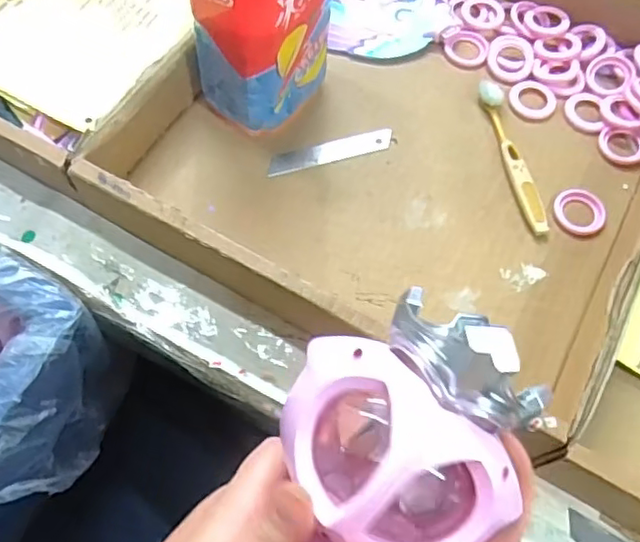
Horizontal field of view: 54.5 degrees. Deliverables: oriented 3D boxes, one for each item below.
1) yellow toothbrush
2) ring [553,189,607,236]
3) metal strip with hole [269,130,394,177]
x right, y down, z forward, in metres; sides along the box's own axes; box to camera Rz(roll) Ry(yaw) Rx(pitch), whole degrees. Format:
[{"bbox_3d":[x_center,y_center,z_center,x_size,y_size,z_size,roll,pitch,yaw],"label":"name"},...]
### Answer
[{"bbox_3d":[0.146,-0.089,0.473,0.020,0.008,0.137,-8,66,-5],"label":"yellow toothbrush"},{"bbox_3d":[0.191,-0.043,0.455,0.037,0.004,0.038,0,66,-1],"label":"ring"},{"bbox_3d":[0.008,-0.092,0.475,0.098,0.004,0.019,-16,67,-8],"label":"metal strip with hole"}]

